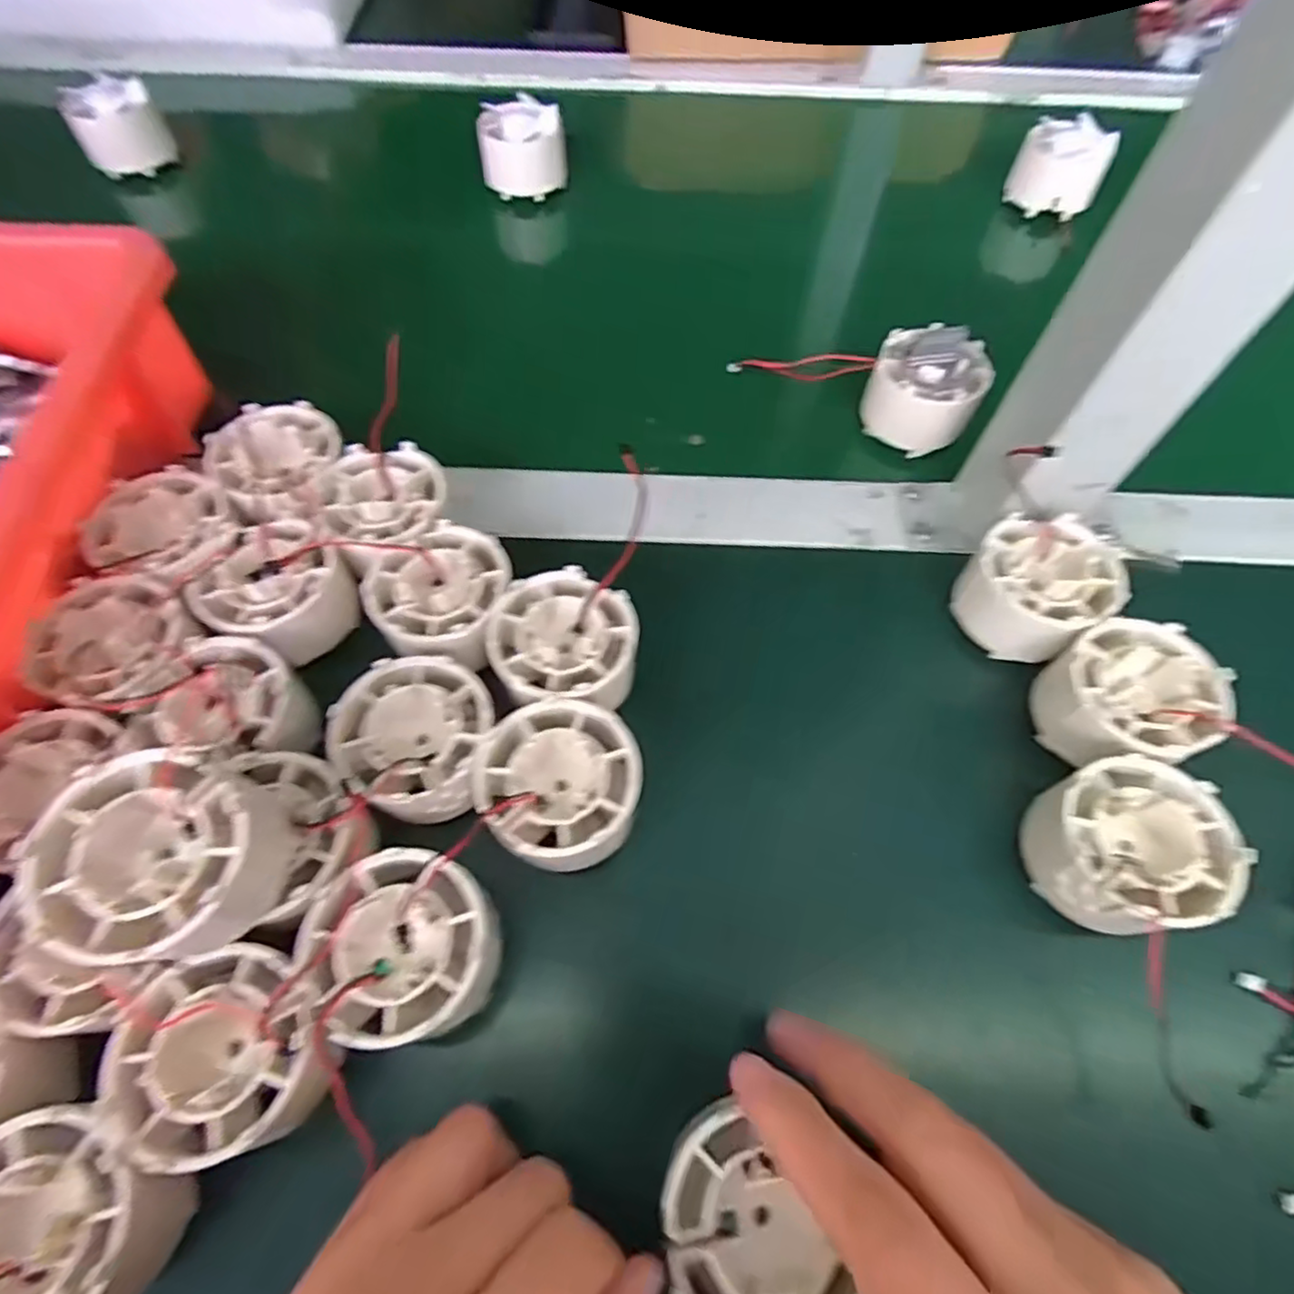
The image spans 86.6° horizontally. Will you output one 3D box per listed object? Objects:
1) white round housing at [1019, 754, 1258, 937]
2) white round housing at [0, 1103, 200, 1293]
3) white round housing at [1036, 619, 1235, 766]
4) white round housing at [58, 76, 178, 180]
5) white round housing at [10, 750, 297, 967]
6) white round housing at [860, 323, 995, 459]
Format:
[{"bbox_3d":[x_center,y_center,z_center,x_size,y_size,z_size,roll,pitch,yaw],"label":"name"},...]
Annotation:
[{"bbox_3d":[0.157,0.066,0.227,0.054,0.035,0.050,0,61,-1],"label":"white round housing"},{"bbox_3d":[-0.152,0.148,0.176,0.055,0.032,0.050,0,61,-1],"label":"white round housing"},{"bbox_3d":[0.175,0.020,0.252,0.054,0.034,0.050,0,61,-1],"label":"white round housing"},{"bbox_3d":[-0.333,-0.327,0.433,0.049,0.038,0.049,0,61,-1],"label":"white round housing"},{"bbox_3d":[-0.126,0.059,0.185,0.055,0.037,0.050,0,61,-1],"label":"white round housing"},{"bbox_3d":[0.137,-0.127,0.339,0.052,0.042,0.052,0,61,-1],"label":"white round housing"}]

